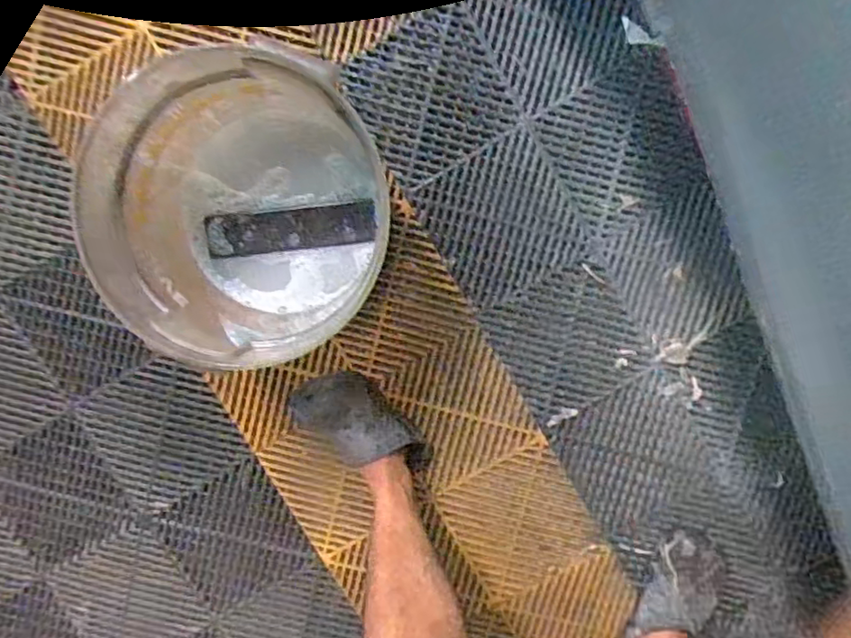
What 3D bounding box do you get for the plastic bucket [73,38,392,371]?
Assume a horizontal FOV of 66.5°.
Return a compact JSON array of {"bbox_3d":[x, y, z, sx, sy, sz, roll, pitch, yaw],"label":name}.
[{"bbox_3d":[-0.201,-0.125,0.758,0.257,0.288,0.307,7,98,0],"label":"plastic bucket"}]

